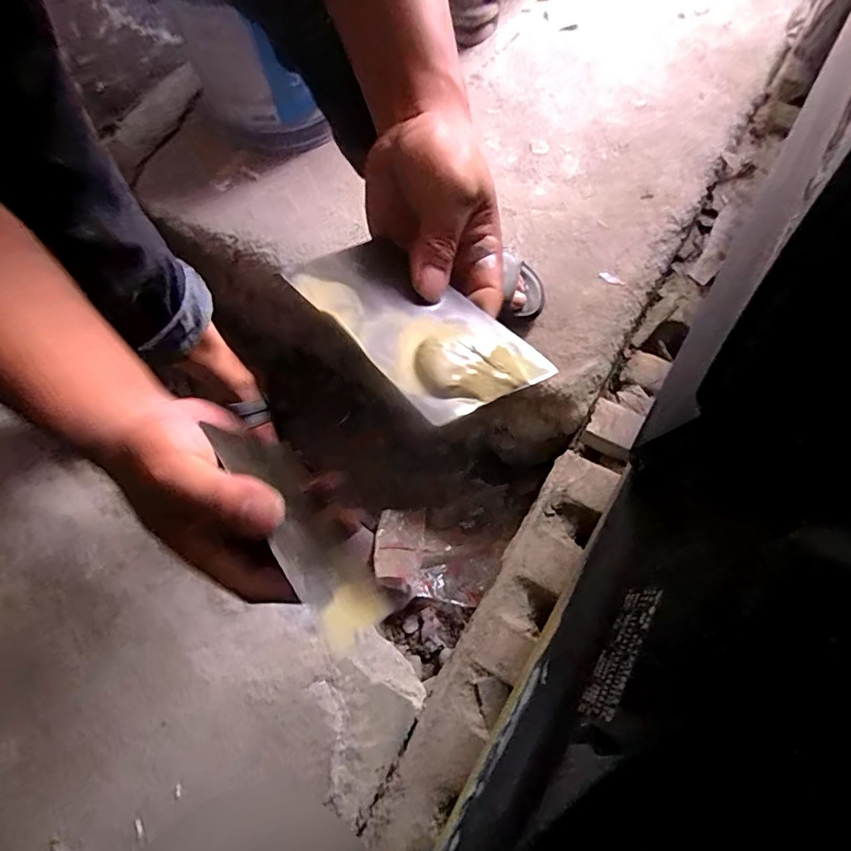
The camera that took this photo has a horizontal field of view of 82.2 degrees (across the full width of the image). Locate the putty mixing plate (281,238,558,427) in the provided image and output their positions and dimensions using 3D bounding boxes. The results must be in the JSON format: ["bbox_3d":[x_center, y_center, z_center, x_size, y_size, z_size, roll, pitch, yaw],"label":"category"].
[{"bbox_3d":[-0.007,-0.056,0.254,0.070,0.010,0.132,-33,64,-28],"label":"putty mixing plate"}]

